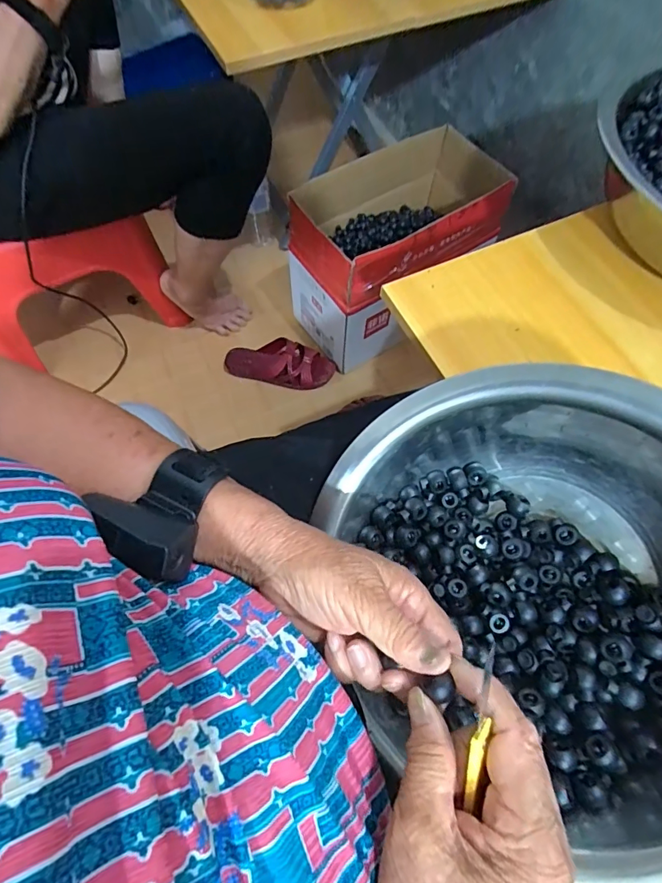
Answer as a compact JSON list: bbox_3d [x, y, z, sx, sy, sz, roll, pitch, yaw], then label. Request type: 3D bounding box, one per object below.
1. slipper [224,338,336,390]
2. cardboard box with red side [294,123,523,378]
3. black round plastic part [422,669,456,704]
[{"bbox_3d":[-0.113,-0.171,0.994,0.236,0.047,0.092,13,66,4],"label":"slipper"},{"bbox_3d":[0.141,-0.409,0.949,0.438,0.282,0.242,-33,70,-15],"label":"cardboard box with red side"},{"bbox_3d":[0.057,0.130,0.237,0.015,0.012,0.013,-7,66,-5],"label":"black round plastic part"}]

